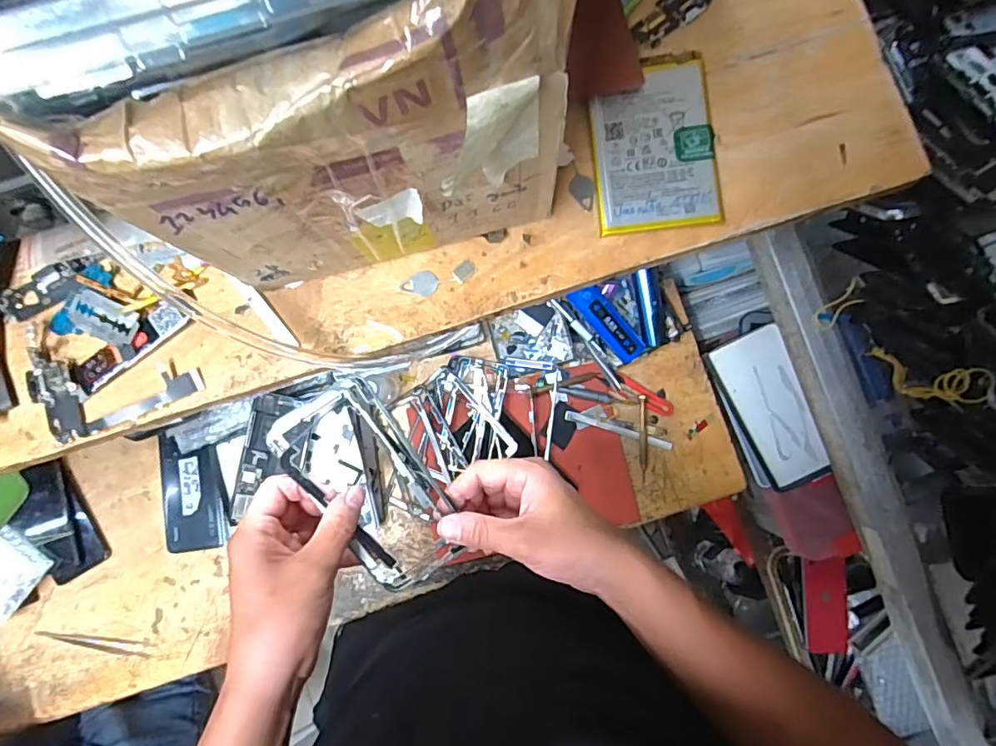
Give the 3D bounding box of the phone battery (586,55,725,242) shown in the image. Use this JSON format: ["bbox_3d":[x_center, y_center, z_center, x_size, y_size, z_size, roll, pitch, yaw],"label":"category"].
[{"bbox_3d":[0.086,-0.126,0.296,0.066,0.009,0.094,-5,86,0],"label":"phone battery"}]

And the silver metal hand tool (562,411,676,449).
[{"bbox_3d":[0.154,0.073,0.688,0.139,0.008,0.012,16,86,2],"label":"silver metal hand tool"}]

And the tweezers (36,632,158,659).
[{"bbox_3d":[-0.506,0.343,0.679,0.149,0.006,0.020,8,86,1],"label":"tweezers"}]

